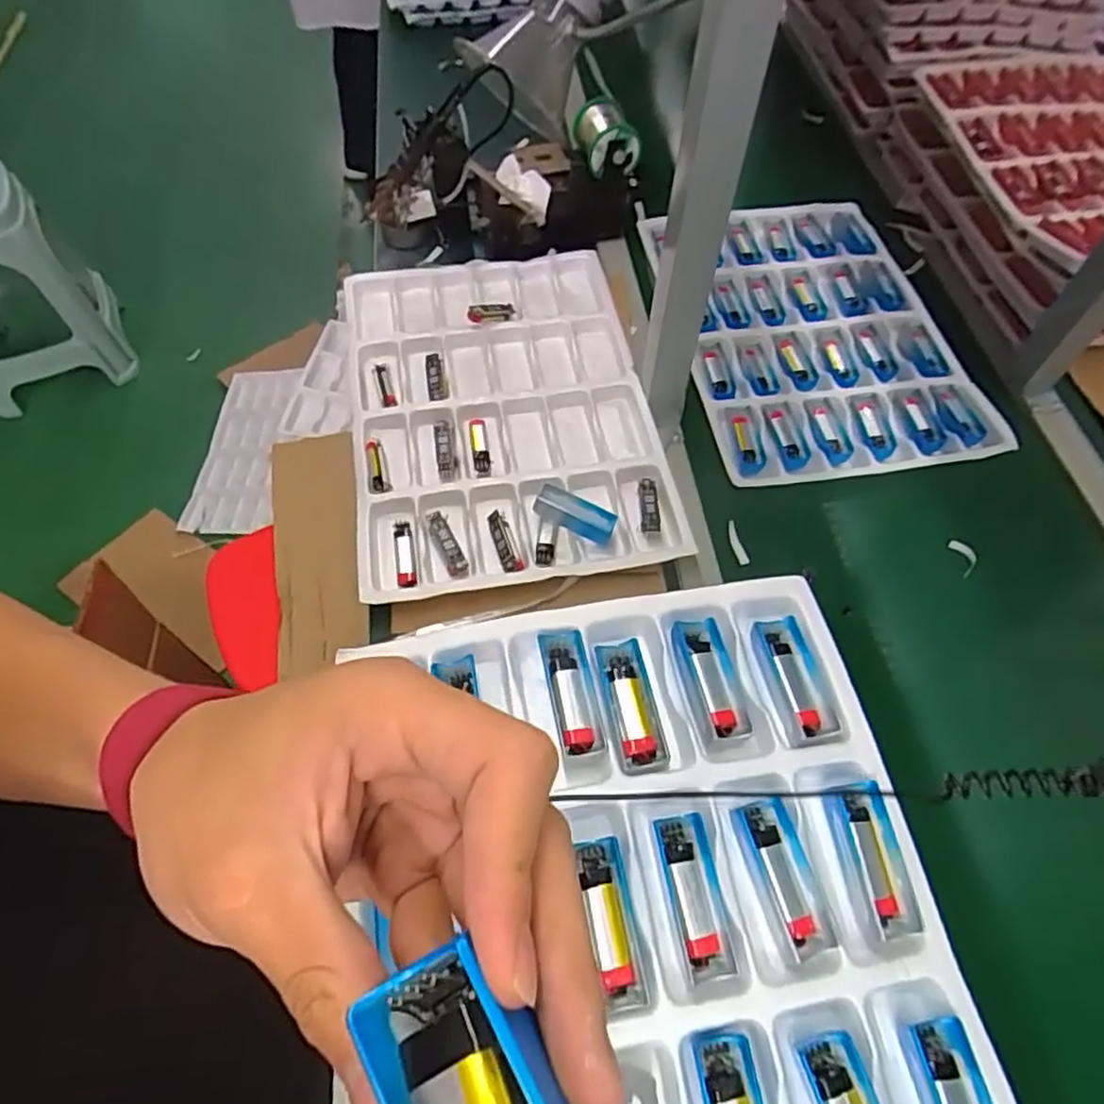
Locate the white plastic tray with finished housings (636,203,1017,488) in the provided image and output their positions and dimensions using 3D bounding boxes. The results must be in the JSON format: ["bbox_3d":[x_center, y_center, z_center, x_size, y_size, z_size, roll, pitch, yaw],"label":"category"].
[{"bbox_3d":[0.310,-0.280,0.849,0.308,0.017,0.448,-6,58,-5],"label":"white plastic tray with finished housings"}]

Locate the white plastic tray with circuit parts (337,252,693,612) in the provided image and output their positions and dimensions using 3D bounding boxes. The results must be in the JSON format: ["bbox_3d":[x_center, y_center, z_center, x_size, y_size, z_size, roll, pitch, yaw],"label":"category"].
[{"bbox_3d":[-0.059,-0.159,0.774,0.315,0.045,0.454,-9,59,-6],"label":"white plastic tray with circuit parts"}]

